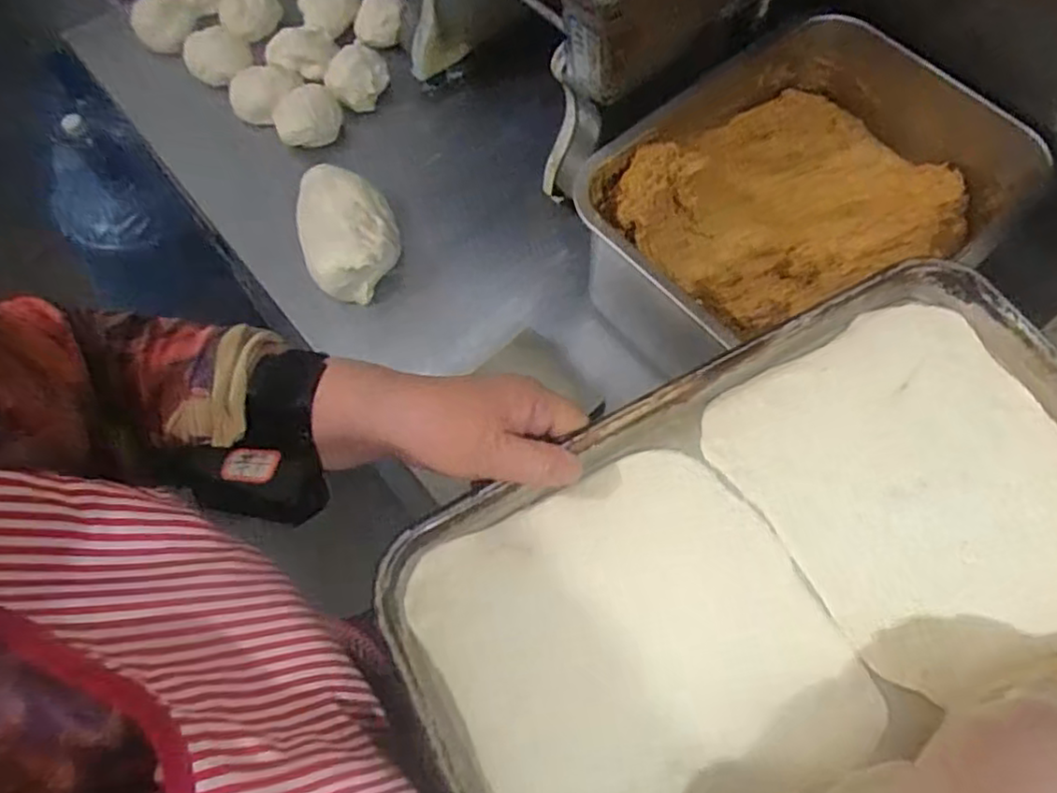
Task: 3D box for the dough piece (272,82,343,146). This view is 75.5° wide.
[{"bbox_3d":[-0.235,-0.298,0.730,0.056,0.034,0.064,14,66,5],"label":"dough piece"}]

